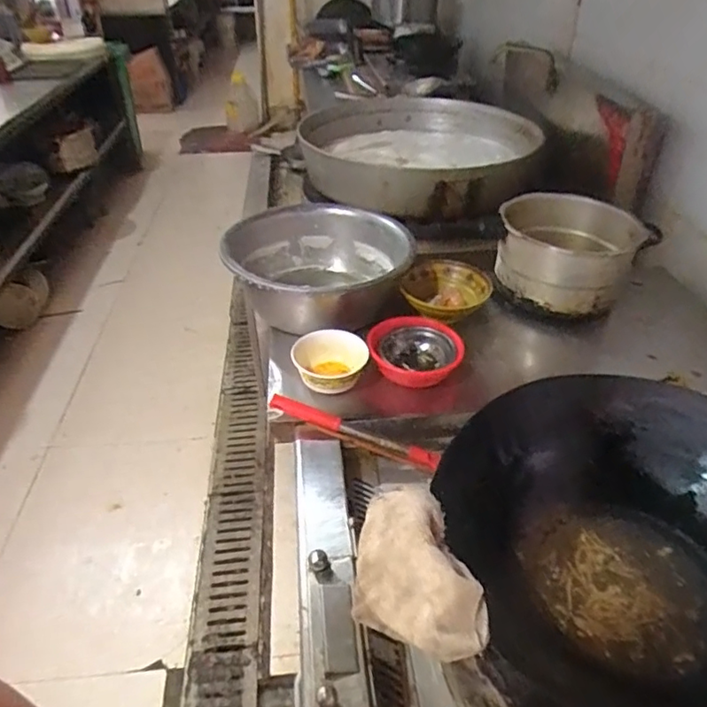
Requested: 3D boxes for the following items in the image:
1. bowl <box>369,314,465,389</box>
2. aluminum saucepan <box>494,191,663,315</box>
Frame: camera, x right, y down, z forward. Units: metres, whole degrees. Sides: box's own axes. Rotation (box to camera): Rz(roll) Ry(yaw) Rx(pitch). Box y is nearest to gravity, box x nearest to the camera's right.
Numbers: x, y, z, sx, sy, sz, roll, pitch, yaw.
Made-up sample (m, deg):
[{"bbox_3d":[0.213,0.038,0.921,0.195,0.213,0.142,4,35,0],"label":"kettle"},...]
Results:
[{"bbox_3d":[0.118,-0.002,1.090,0.171,0.074,0.137,-1,38,-1],"label":"bowl"},{"bbox_3d":[0.465,-0.226,1.223,0.303,0.164,0.238,21,43,25],"label":"aluminum saucepan"}]

